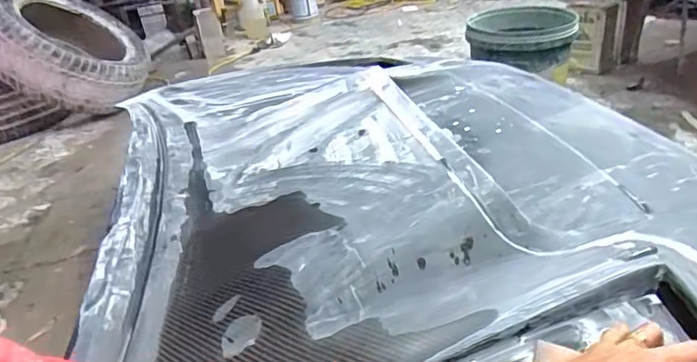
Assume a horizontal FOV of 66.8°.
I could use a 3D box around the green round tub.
[{"bbox_3d":[0.505,-0.427,1.546,0.296,0.111,0.288,0,28,17],"label":"green round tub"}]

